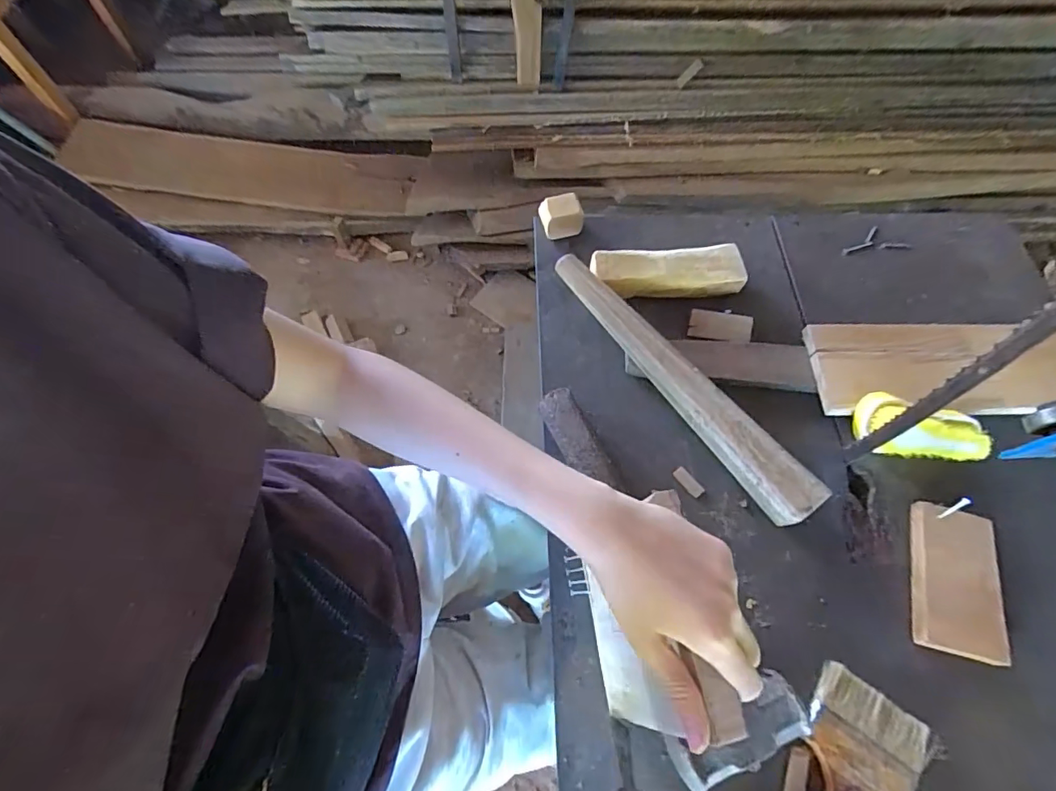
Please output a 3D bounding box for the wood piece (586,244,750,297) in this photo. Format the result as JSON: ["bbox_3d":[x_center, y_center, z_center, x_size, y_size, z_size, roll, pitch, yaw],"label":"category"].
[{"bbox_3d":[0.166,-0.150,0.596,0.179,0.034,0.054,0,64,-1],"label":"wood piece"}]

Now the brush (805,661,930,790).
[{"bbox_3d":[0.257,0.329,0.395,0.086,0.020,0.188,29,68,11],"label":"brush"}]

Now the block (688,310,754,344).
[{"bbox_3d":[0.227,-0.081,0.583,0.070,0.009,0.032,10,95,10],"label":"block"}]

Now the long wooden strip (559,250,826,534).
[{"bbox_3d":[0.156,-0.021,0.530,0.049,0.045,0.363,-33,70,-15],"label":"long wooden strip"}]

